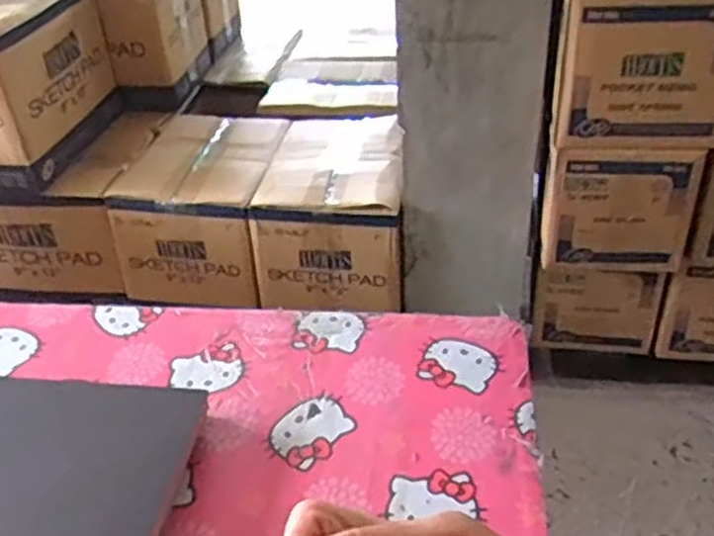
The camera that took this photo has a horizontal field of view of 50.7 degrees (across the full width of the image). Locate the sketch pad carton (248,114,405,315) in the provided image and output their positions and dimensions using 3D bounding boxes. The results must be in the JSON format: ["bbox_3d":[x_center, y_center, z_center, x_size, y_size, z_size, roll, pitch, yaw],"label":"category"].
[{"bbox_3d":[-0.054,-0.143,1.863,0.341,0.303,0.423,0,38,5],"label":"sketch pad carton"}]

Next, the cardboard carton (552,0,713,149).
[{"bbox_3d":[0.565,-0.456,1.489,0.323,0.299,0.367,6,38,12],"label":"cardboard carton"}]

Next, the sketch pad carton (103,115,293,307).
[{"bbox_3d":[-0.370,-0.181,1.952,0.351,0.275,0.501,4,38,9],"label":"sketch pad carton"}]

